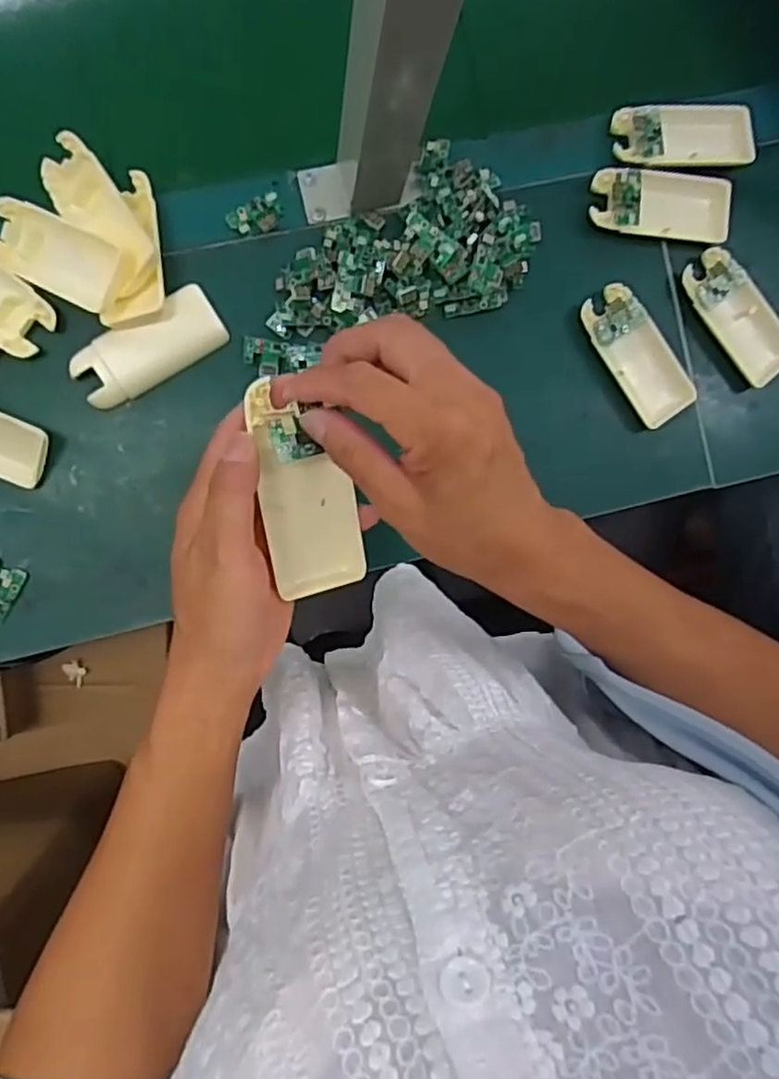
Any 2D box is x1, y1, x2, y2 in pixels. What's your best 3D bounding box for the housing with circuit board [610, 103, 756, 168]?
[{"bbox_3d":[0.221,-0.300,0.522,0.105,0.018,0.044,-8,94,-7],"label":"housing with circuit board"}]

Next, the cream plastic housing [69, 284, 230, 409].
[{"bbox_3d":[-0.164,-0.131,0.480,0.104,0.019,0.042,-33,96,-5],"label":"cream plastic housing"}]

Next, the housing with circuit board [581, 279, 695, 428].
[{"bbox_3d":[0.187,-0.138,0.523,0.050,0.015,0.105,-36,97,-4],"label":"housing with circuit board"}]

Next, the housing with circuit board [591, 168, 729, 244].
[{"bbox_3d":[0.203,-0.249,0.522,0.106,0.012,0.050,0,93,-7],"label":"housing with circuit board"}]

